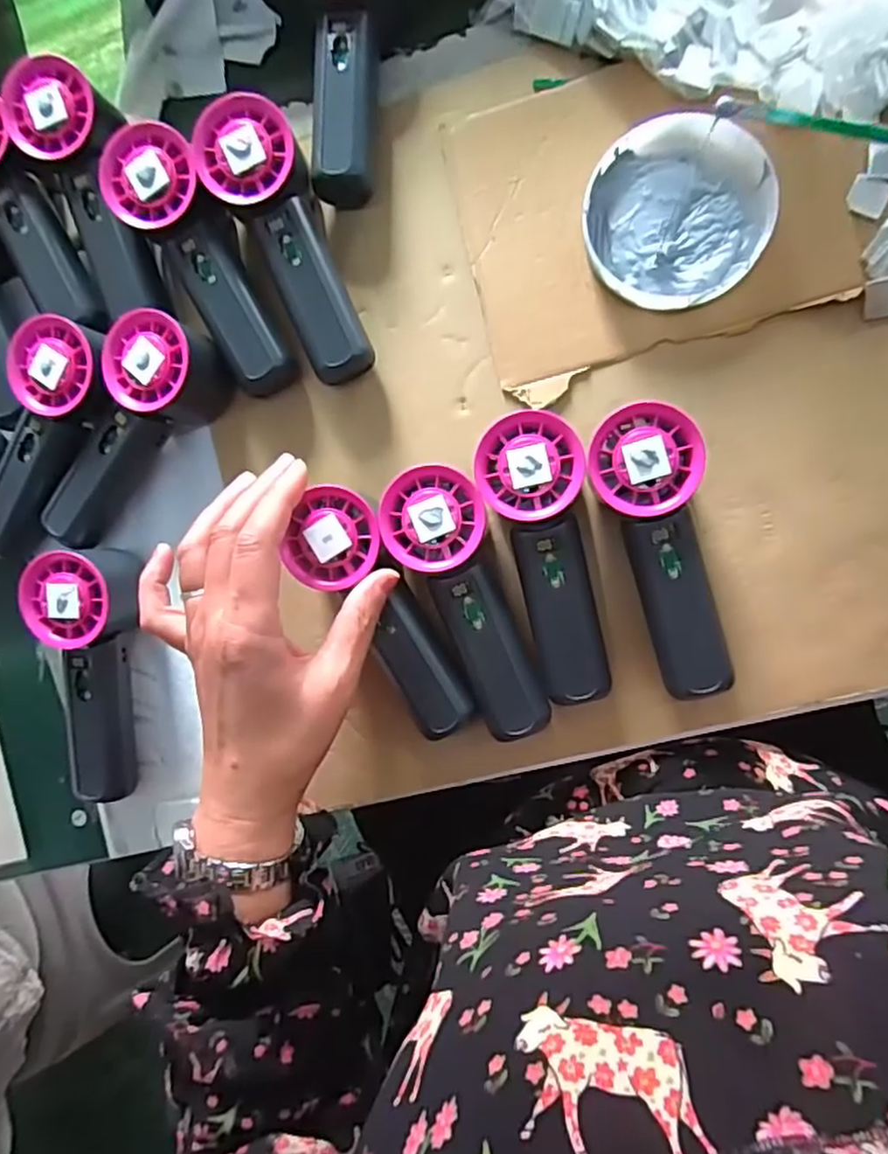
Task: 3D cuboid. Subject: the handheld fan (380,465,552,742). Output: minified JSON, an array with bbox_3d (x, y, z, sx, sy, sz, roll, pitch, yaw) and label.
[{"bbox_3d":[0.020,0.013,0.378,0.055,0.054,0.155,-28,86,8],"label":"handheld fan"}]

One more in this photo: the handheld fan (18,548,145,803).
[{"bbox_3d":[-0.215,0.062,0.413,0.052,0.056,0.155,-6,89,9],"label":"handheld fan"}]

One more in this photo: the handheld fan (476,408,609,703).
[{"bbox_3d":[0.061,-0.009,0.371,0.054,0.052,0.158,-14,88,9],"label":"handheld fan"}]

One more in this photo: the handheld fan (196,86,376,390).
[{"bbox_3d":[-0.085,-0.195,0.391,0.056,0.056,0.156,-29,86,8],"label":"handheld fan"}]

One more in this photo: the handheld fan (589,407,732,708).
[{"bbox_3d":[0.116,-0.011,0.362,0.053,0.053,0.153,-10,90,9],"label":"handheld fan"}]

